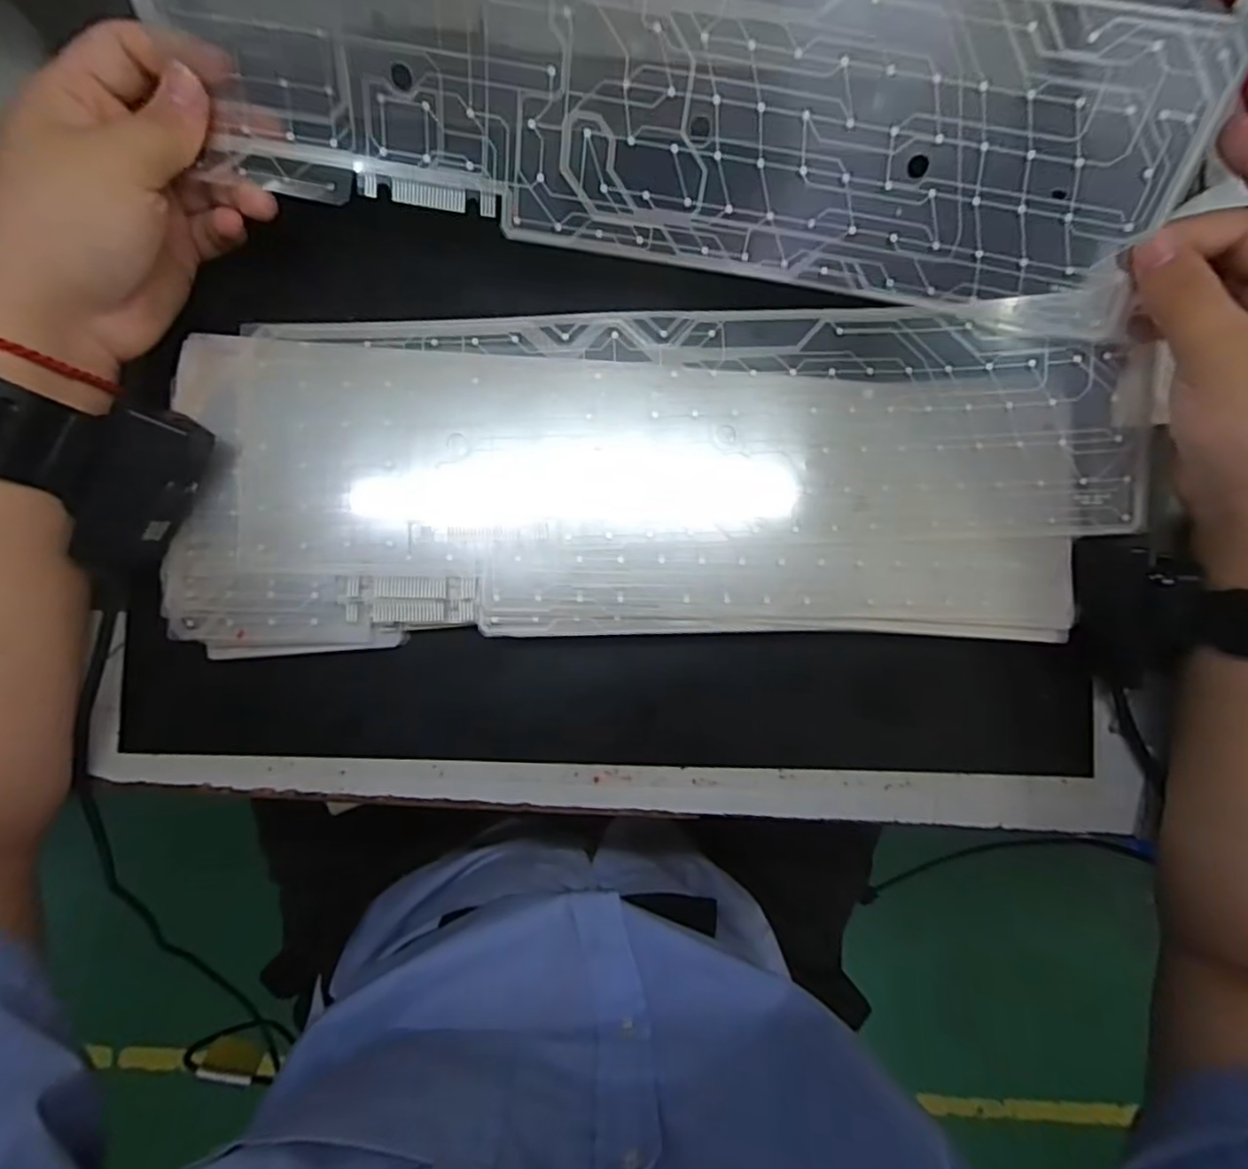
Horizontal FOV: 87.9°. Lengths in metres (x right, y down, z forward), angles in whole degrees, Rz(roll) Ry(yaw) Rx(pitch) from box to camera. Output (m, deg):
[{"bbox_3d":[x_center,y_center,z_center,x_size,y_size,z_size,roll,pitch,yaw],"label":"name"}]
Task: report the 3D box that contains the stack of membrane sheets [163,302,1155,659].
[{"bbox_3d":[0.019,-0.051,0.301,0.429,0.013,0.150,-1,88,-2],"label":"stack of membrane sheets"}]

